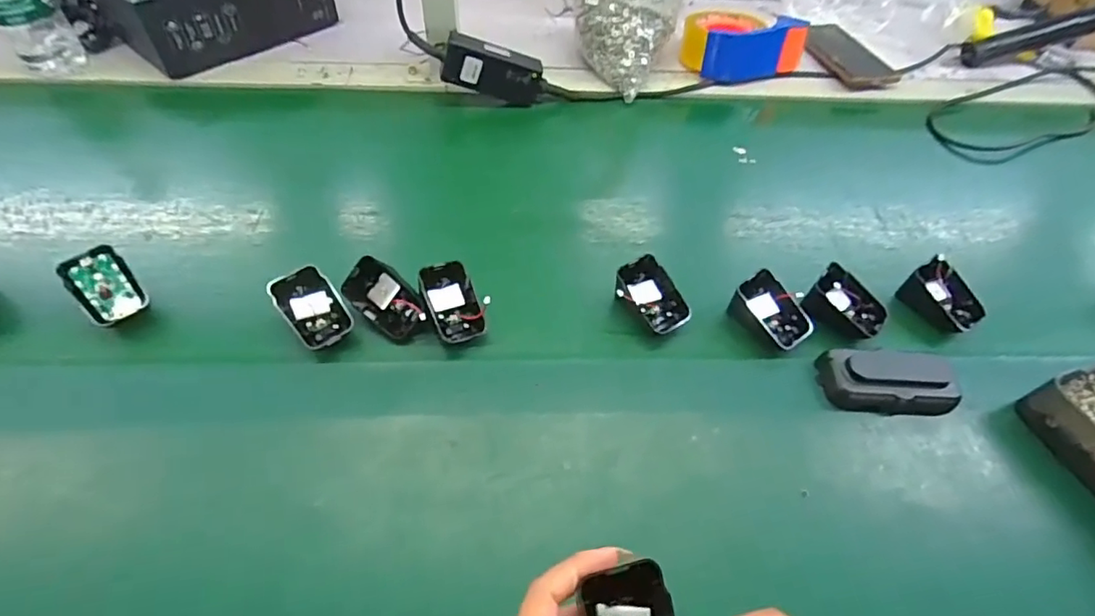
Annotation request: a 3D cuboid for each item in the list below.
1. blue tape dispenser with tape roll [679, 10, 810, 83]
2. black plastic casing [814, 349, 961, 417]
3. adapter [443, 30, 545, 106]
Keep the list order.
[{"bbox_3d":[0.256,-0.363,0.752,0.149,0.064,0.096,-6,54,-4],"label":"blue tape dispenser with tape roll"},{"bbox_3d":[0.279,0.060,0.459,0.101,0.025,0.047,3,54,3],"label":"black plastic casing"},{"bbox_3d":[-0.062,-0.283,0.672,0.122,0.058,0.030,10,49,-25],"label":"adapter"}]

